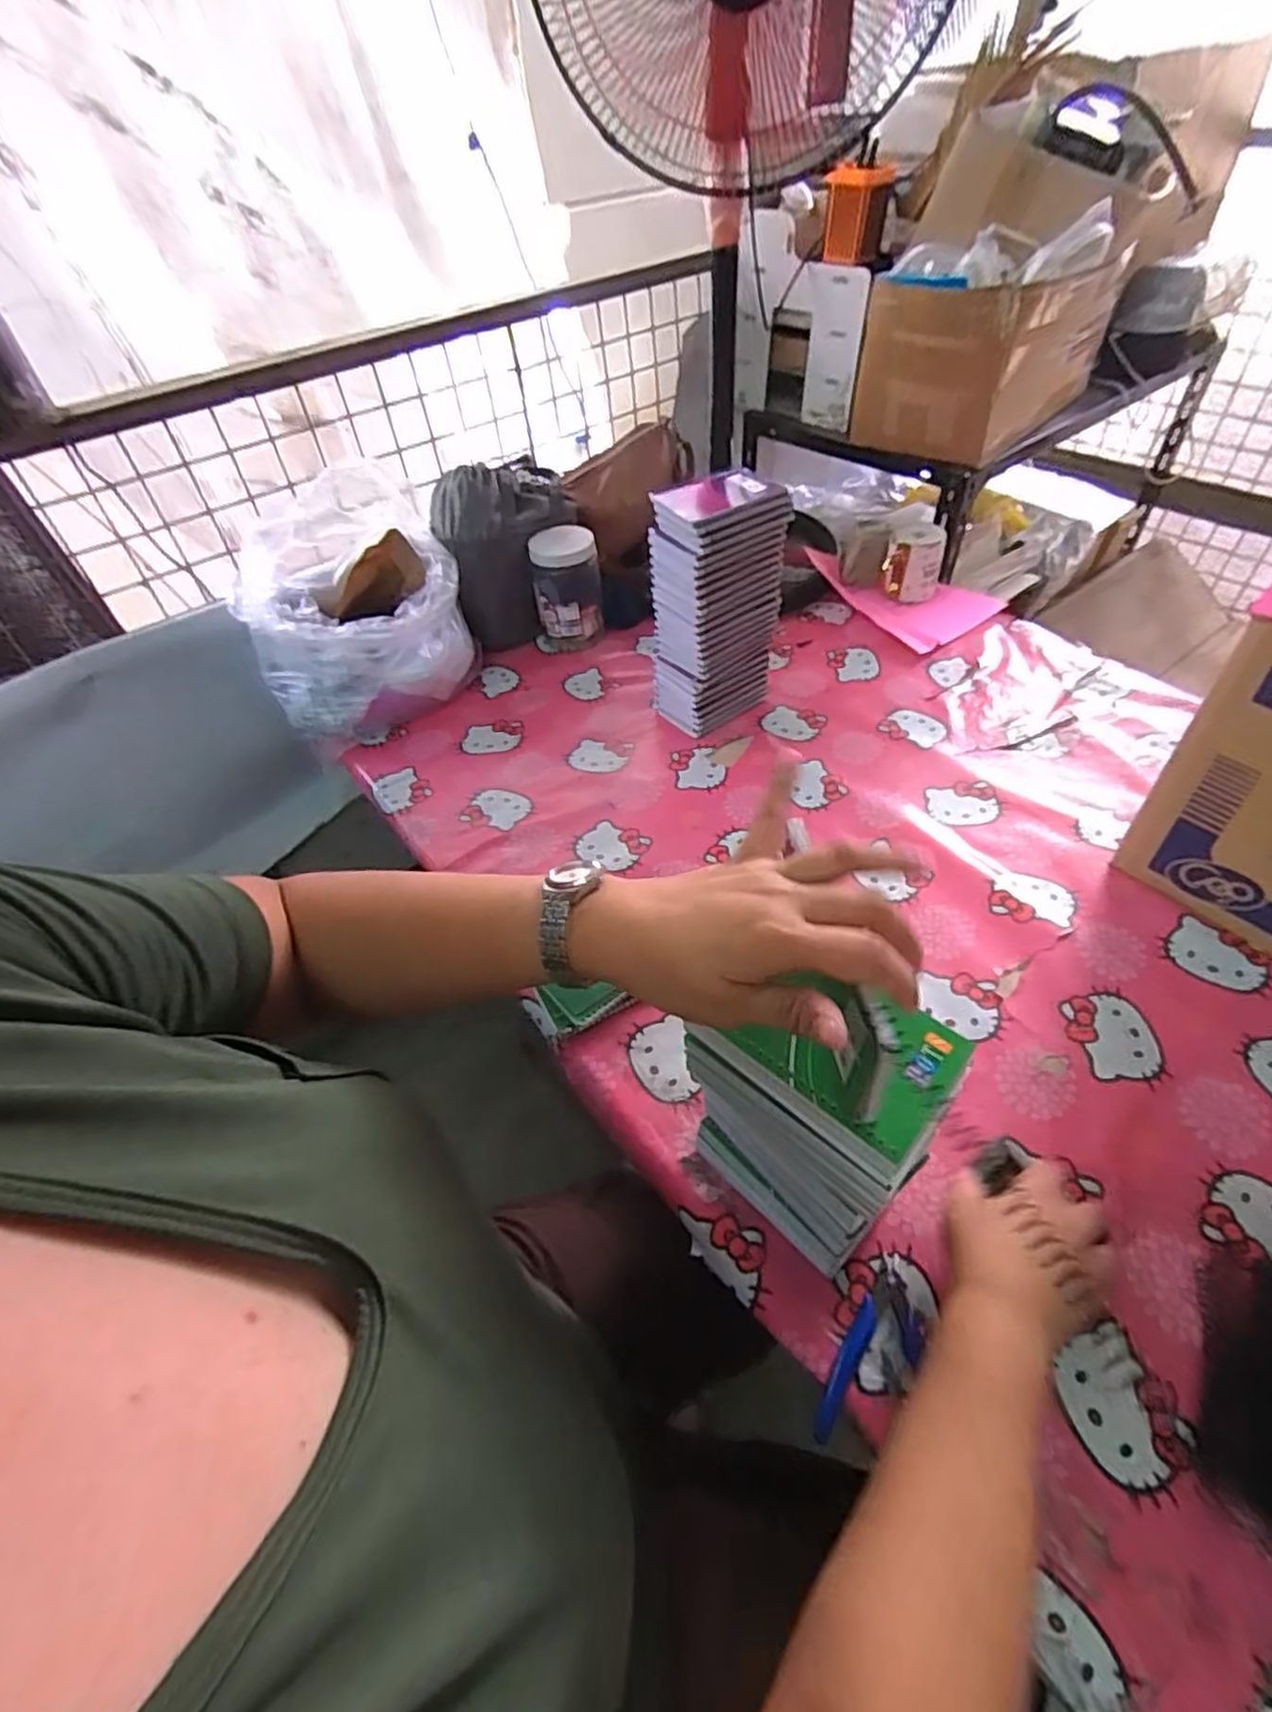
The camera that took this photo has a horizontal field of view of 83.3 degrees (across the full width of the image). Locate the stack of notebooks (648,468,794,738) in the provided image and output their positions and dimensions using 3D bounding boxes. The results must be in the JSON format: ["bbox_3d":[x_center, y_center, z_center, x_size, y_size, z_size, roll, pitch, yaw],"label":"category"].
[{"bbox_3d":[0.099,-0.303,0.895,0.144,0.285,0.100,-31,51,-21],"label":"stack of notebooks"}]

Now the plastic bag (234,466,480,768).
[{"bbox_3d":[-0.398,-0.345,1.015,0.286,0.248,0.259,-22,49,-15],"label":"plastic bag"}]

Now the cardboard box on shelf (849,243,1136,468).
[{"bbox_3d":[0.528,-0.779,1.109,0.251,0.202,0.334,33,59,31],"label":"cardboard box on shelf"}]

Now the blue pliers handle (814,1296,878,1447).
[{"bbox_3d":[0.141,0.342,0.481,0.016,0.010,0.093,26,54,27],"label":"blue pliers handle"}]

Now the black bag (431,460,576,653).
[{"bbox_3d":[-0.183,-0.454,1.092,0.208,0.249,0.114,-29,51,-20],"label":"black bag"}]

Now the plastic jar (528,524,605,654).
[{"bbox_3d":[-0.107,-0.401,1.084,0.107,0.157,0.079,-7,47,-1],"label":"plastic jar"}]

